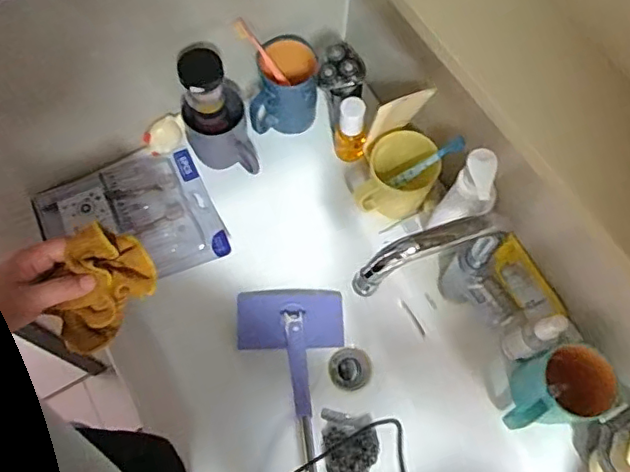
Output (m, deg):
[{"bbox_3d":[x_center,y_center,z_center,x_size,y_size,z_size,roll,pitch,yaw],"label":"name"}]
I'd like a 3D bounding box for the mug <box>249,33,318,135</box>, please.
[{"bbox_3d":[-0.042,-0.206,0.802,0.095,0.099,0.102,-3,67,-3],"label":"mug"}]

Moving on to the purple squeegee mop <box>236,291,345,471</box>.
[{"bbox_3d":[-0.006,0.350,0.688,0.161,0.065,0.651,-5,53,-4],"label":"purple squeegee mop"}]

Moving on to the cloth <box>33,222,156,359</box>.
[{"bbox_3d":[-0.194,0.044,0.513,0.070,0.058,0.101,39,71,14],"label":"cloth"}]

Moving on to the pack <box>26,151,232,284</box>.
[{"bbox_3d":[-0.240,-0.019,0.766,0.208,0.035,0.182,-25,70,-12],"label":"pack"}]

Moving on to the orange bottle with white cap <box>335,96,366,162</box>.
[{"bbox_3d":[0.050,-0.142,0.781,0.041,0.104,0.035,7,67,1],"label":"orange bottle with white cap"}]

